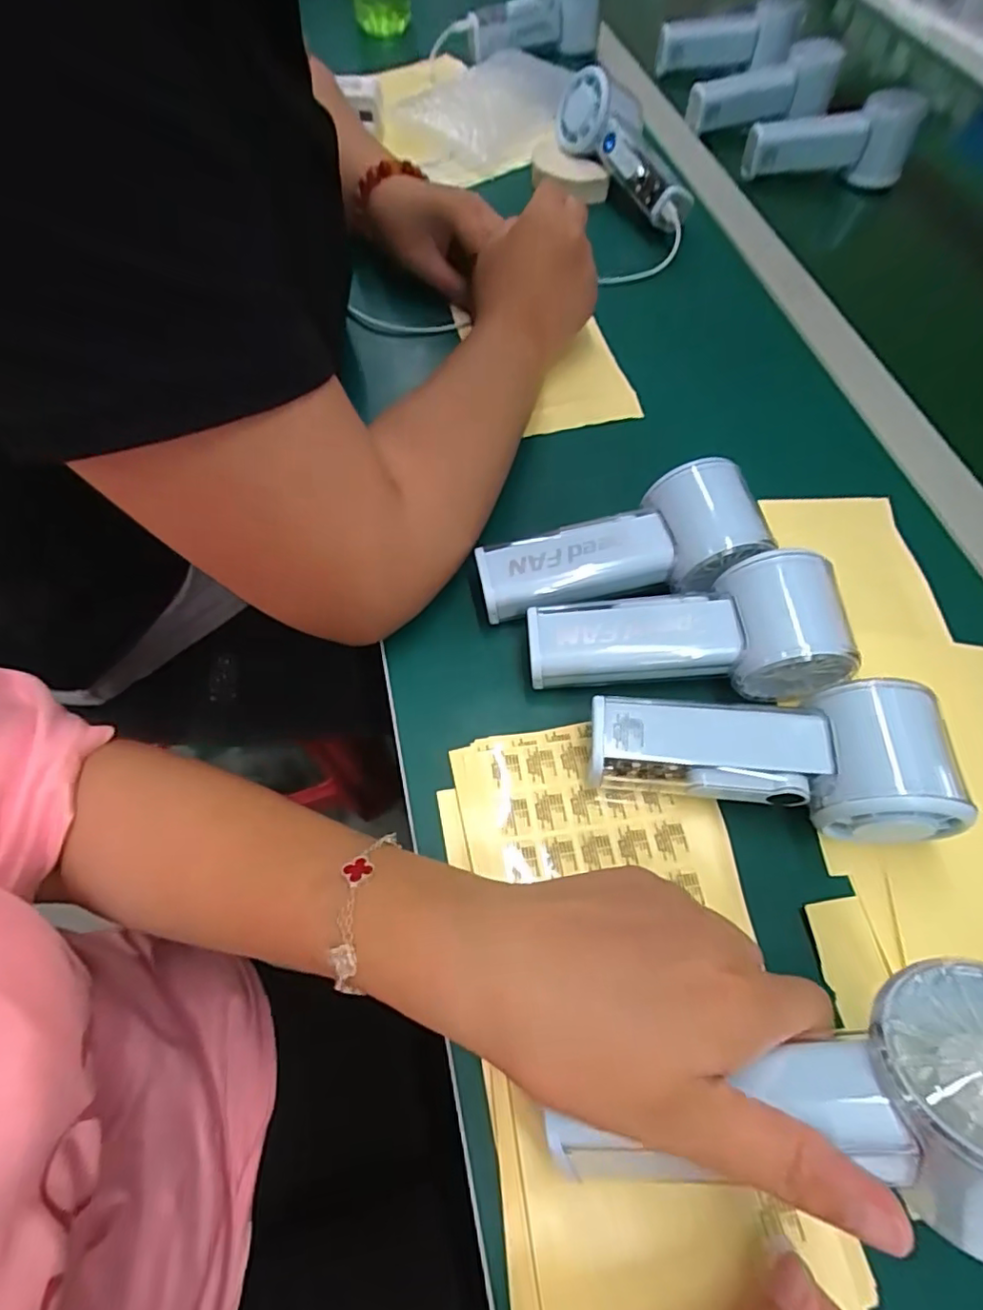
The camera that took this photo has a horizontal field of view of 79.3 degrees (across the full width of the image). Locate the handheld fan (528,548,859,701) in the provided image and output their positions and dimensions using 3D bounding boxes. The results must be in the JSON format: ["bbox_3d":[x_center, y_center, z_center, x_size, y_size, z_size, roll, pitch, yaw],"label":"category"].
[{"bbox_3d":[0.093,-0.012,0.291,0.149,0.052,0.059,2,63,-2],"label":"handheld fan"}]

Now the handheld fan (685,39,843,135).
[{"bbox_3d":[0.266,-0.564,0.593,0.145,0.063,0.044,-5,62,-3],"label":"handheld fan"}]

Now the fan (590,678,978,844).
[{"bbox_3d":[0.117,0.047,0.260,0.146,0.057,0.065,6,62,0],"label":"fan"}]

